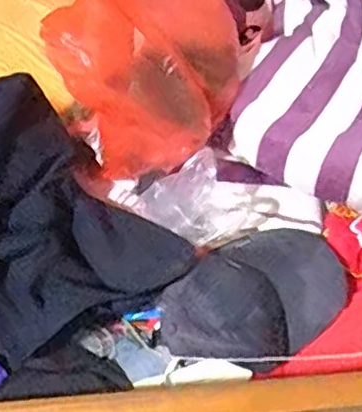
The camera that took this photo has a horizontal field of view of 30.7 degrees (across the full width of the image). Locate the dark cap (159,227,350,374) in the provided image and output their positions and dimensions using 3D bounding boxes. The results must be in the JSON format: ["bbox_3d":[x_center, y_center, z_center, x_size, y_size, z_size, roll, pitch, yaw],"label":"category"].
[{"bbox_3d":[0.095,0.107,0.805,0.161,0.095,0.259,36,67,24],"label":"dark cap"}]

